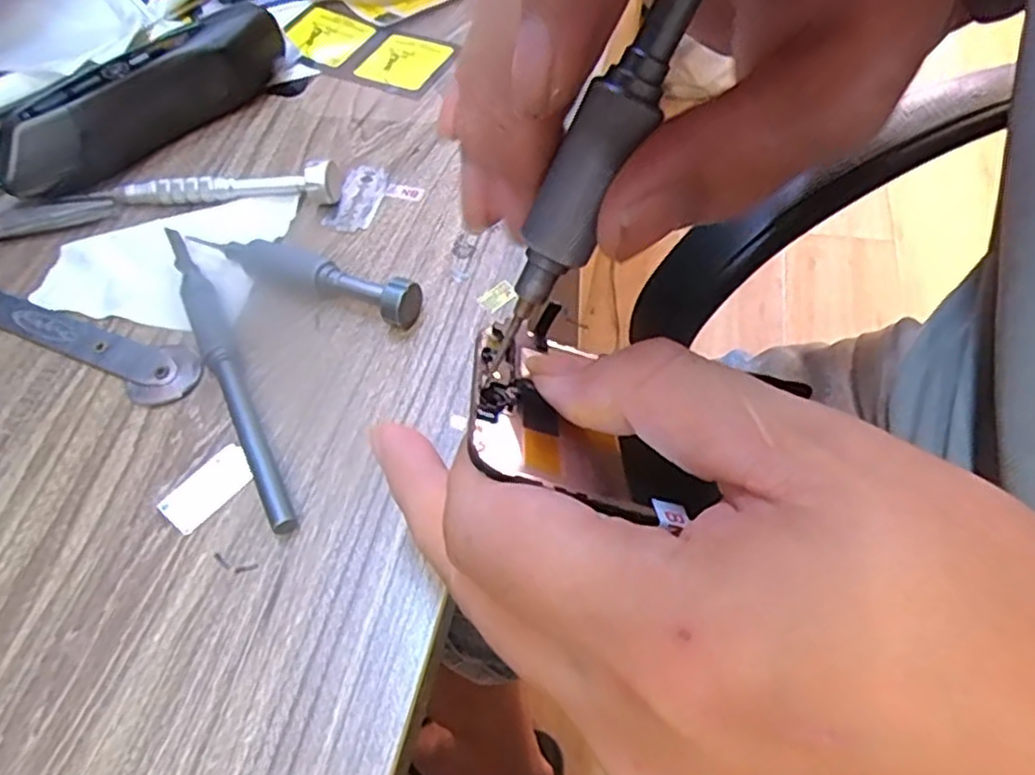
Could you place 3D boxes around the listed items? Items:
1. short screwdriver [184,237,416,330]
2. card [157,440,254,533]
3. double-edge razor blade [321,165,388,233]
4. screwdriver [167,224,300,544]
[{"bbox_3d":[-0.085,-0.048,0.282,0.102,0.018,0.020,18,59,16],"label":"short screwdriver"},{"bbox_3d":[-0.103,0.033,0.238,0.016,0.004,0.031,35,65,24],"label":"card"},{"bbox_3d":[-0.071,-0.085,0.316,0.021,0.004,0.041,11,57,11],"label":"double-edge razor blade"},{"bbox_3d":[-0.108,-0.010,0.263,0.013,0.010,0.146,-26,58,-13],"label":"screwdriver"}]

